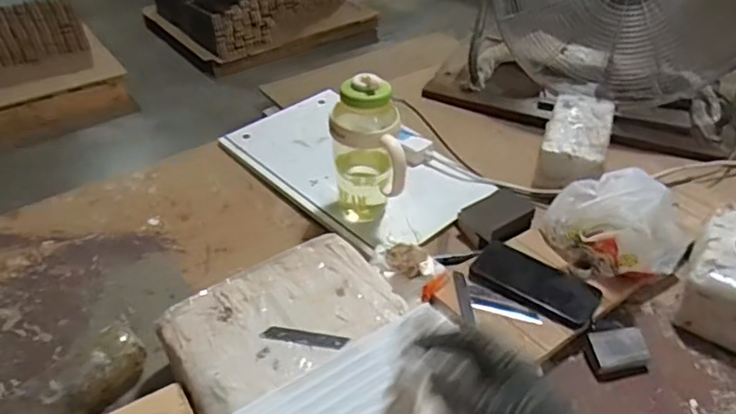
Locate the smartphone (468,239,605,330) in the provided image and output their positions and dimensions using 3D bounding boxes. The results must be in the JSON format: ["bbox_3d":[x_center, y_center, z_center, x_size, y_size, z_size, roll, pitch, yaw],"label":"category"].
[{"bbox_3d":[0.233,0.104,0.824,0.168,0.016,0.093,25,45,29],"label":"smartphone"}]

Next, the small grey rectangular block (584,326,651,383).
[{"bbox_3d":[0.319,0.185,0.759,0.072,0.031,0.059,-10,39,-10],"label":"small grey rectangular block"}]

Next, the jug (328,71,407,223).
[{"bbox_3d":[-0.001,-0.081,0.891,0.097,0.228,0.114,-4,38,-4],"label":"jug"}]

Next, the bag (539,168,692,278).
[{"bbox_3d":[0.355,0.010,0.864,0.160,0.115,0.178,-21,42,-23],"label":"bag"}]

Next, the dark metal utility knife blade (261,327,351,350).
[{"bbox_3d":[-0.073,0.151,0.681,0.098,0.004,0.018,5,38,8],"label":"dark metal utility knife blade"}]

